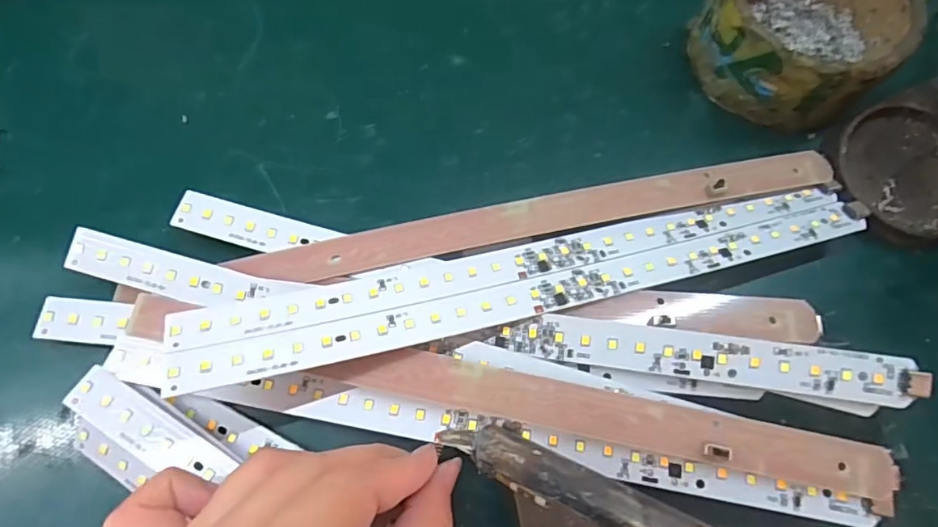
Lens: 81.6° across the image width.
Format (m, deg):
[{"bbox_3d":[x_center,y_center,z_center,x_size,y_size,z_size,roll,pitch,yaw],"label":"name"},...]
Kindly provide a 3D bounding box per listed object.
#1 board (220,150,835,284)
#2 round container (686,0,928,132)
[{"bbox_3d":[0.037,-0.021,0.236,0.256,0.004,0.020,-11,72,-6],"label":"board"},{"bbox_3d":[0.158,-0.113,0.259,0.081,0.038,0.083,0,70,-1],"label":"round container"}]

